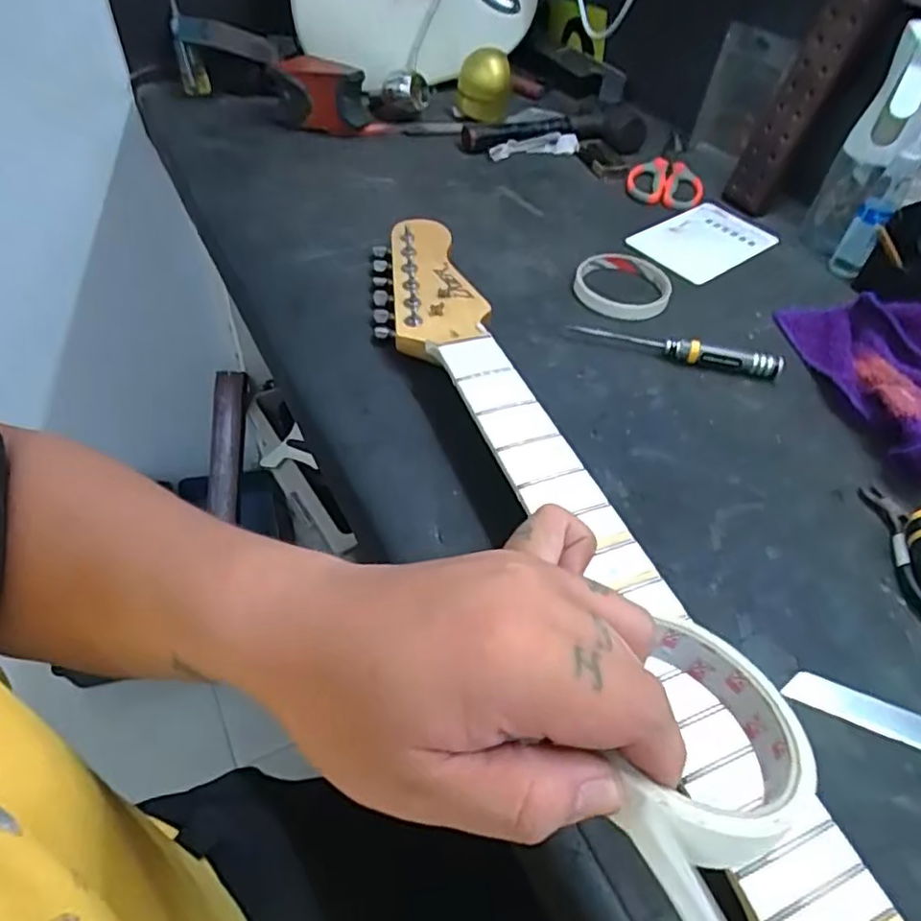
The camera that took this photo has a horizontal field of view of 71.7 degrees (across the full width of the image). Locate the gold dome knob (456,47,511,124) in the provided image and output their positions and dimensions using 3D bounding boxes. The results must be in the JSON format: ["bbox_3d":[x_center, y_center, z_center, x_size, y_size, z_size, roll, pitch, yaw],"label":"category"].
[{"bbox_3d":[0.028,-0.460,0.780,0.060,0.066,0.051,5,49,1],"label":"gold dome knob"}]

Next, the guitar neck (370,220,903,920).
[{"bbox_3d":[0.052,0.017,0.393,0.073,0.032,0.601,-16,51,-16],"label":"guitar neck"}]

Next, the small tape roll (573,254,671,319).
[{"bbox_3d":[0.144,-0.157,0.568,0.082,0.015,0.086,13,49,8],"label":"small tape roll"}]

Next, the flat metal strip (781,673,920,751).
[{"bbox_3d":[0.223,0.135,0.331,0.103,0.004,0.019,18,50,12],"label":"flat metal strip"}]

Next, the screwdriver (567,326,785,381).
[{"bbox_3d":[0.174,-0.091,0.516,0.164,0.017,0.019,14,49,9],"label":"screwdriver"}]

